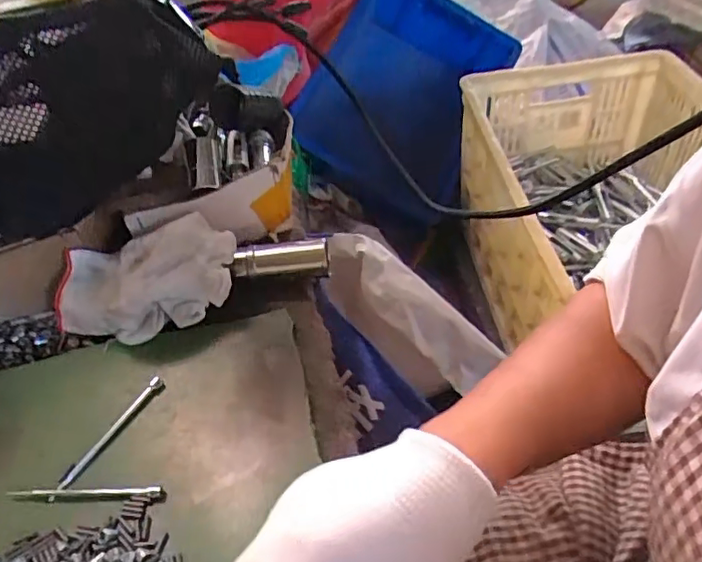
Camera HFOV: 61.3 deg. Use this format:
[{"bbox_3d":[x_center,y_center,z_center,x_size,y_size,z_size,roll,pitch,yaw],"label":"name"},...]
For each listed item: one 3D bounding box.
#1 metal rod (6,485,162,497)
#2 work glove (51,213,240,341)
[{"bbox_3d":[-0.152,0.120,0.336,0.091,0.007,0.006,0,47,5],"label":"metal rod"},{"bbox_3d":[-0.141,0.000,0.410,0.127,0.052,0.067,-17,48,-10],"label":"work glove"}]

